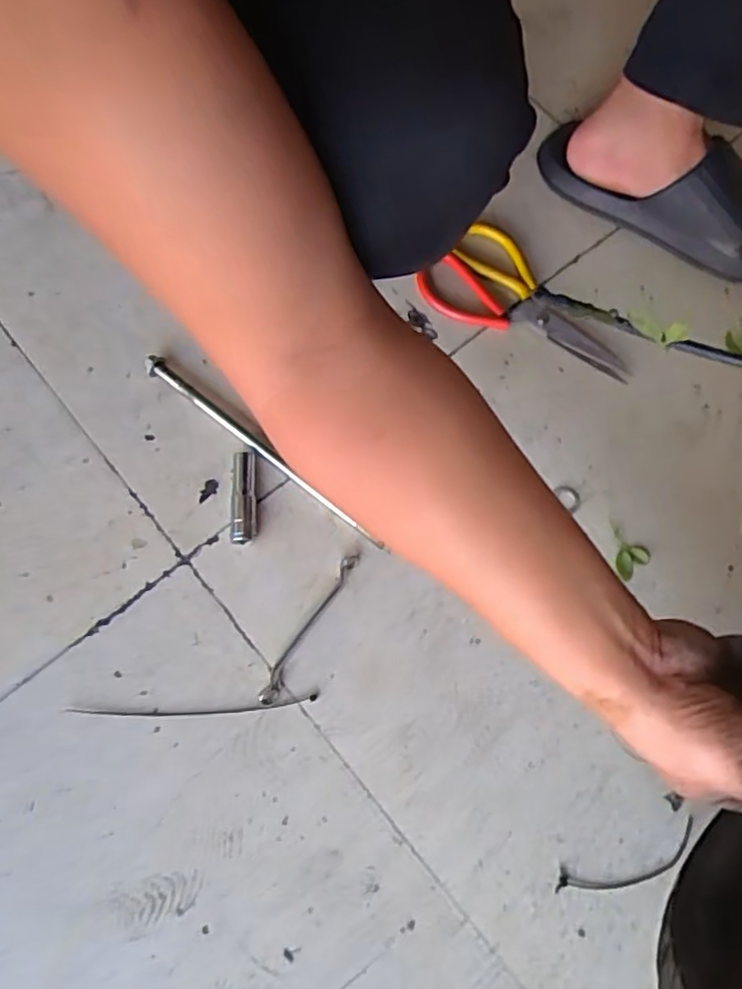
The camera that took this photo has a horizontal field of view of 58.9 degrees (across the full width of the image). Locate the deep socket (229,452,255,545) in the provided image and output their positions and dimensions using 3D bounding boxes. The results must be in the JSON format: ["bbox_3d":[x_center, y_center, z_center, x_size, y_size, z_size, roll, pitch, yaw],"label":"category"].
[{"bbox_3d":[-0.111,0.002,0.569,0.020,0.017,0.082,0,72,-2],"label":"deep socket"}]

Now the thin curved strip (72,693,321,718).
[{"bbox_3d":[-0.141,0.170,0.522,0.195,0.005,0.012,-3,72,-3],"label":"thin curved strip"}]

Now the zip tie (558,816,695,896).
[{"bbox_3d":[0.198,0.285,0.506,0.120,0.005,0.030,-17,73,-7],"label":"zip tie"}]

